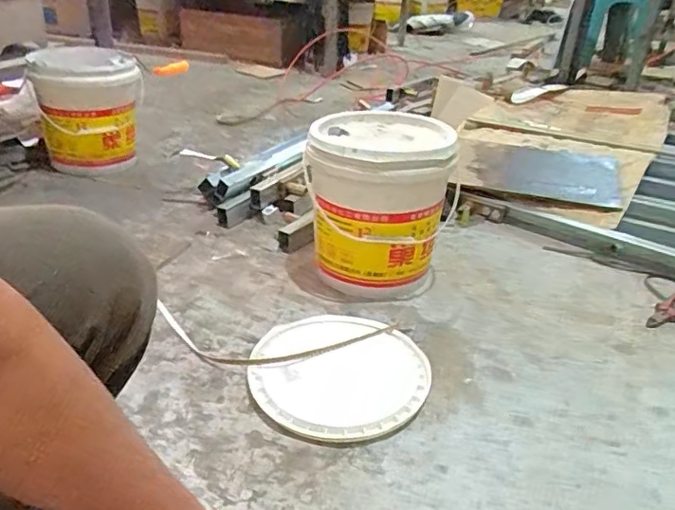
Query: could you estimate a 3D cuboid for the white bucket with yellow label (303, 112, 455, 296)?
[{"bbox_3d":[0.076,-0.097,1.112,0.256,0.291,0.273,4,28,4],"label":"white bucket with yellow label"}]

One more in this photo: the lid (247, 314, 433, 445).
[{"bbox_3d":[0.005,0.176,0.883,0.262,0.033,0.266,2,28,-1],"label":"lid"}]

